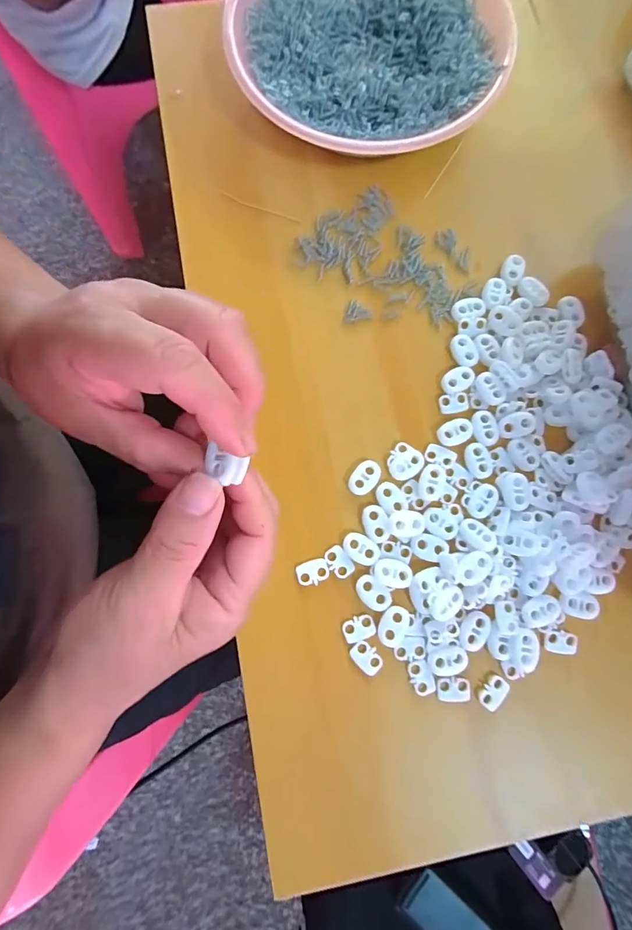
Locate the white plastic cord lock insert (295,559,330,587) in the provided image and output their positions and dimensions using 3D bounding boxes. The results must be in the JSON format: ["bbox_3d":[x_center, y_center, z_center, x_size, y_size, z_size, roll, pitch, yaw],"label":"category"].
[{"bbox_3d":[-0.002,0.062,0.246,0.019,0.004,0.014,-13,78,-3],"label":"white plastic cord lock insert"}]

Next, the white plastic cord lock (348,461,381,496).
[{"bbox_3d":[0.029,0.008,0.257,0.015,0.005,0.023,44,81,9],"label":"white plastic cord lock"}]

